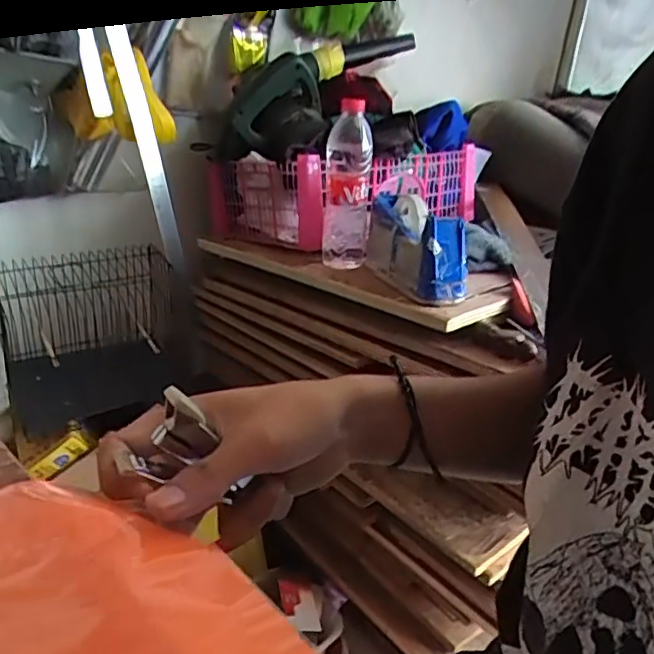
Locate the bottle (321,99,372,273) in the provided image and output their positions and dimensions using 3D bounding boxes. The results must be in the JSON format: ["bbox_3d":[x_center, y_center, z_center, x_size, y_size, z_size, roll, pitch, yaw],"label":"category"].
[{"bbox_3d":[0.030,-0.188,0.826,0.064,0.216,0.073,7,26,4],"label":"bottle"}]

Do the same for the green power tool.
[{"bbox_3d":[0.001,-0.380,0.931,0.129,0.116,0.355,28,59,39],"label":"green power tool"}]

